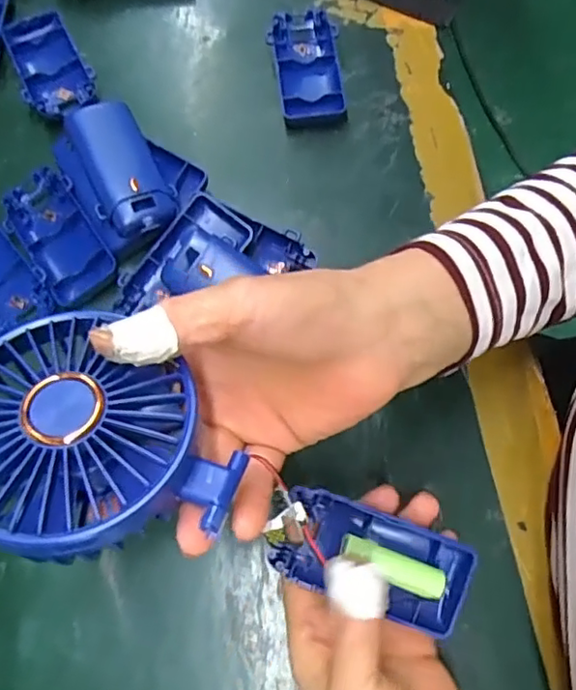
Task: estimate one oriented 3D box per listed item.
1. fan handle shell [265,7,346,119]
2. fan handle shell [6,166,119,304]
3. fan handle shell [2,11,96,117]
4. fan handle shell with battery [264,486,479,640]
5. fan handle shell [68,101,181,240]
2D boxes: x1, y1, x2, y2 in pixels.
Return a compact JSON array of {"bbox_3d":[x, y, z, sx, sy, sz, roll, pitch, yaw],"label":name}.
[{"bbox_3d":[0.014,-0.200,0.423,0.046,0.015,0.090,-10,71,-3],"label":"fan handle shell"},{"bbox_3d":[-0.147,-0.071,0.374,0.045,0.013,0.094,-30,73,-10],"label":"fan handle shell"},{"bbox_3d":[-0.172,-0.203,0.425,0.046,0.015,0.094,-25,73,-8],"label":"fan handle shell"},{"bbox_3d":[0.040,0.099,0.274,0.091,0.018,0.041,20,72,1],"label":"fan handle shell with battery"},{"bbox_3d":[-0.107,-0.112,0.379,0.047,0.025,0.095,-29,73,-10],"label":"fan handle shell"}]

